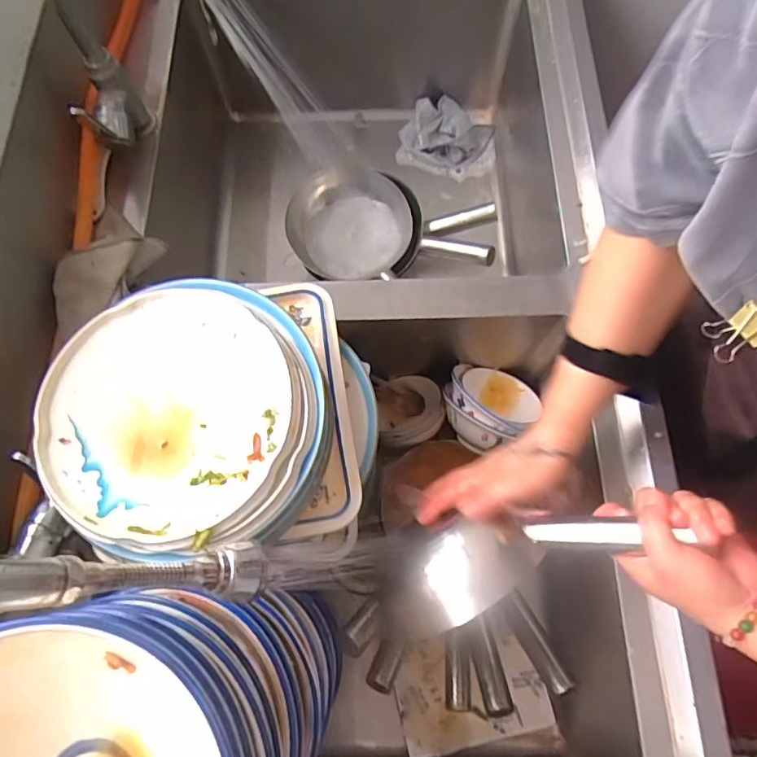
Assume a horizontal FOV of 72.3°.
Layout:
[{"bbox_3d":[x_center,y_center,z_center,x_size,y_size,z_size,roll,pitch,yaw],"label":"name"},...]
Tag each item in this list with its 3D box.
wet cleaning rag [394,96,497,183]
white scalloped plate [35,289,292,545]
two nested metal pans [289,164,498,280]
[{"bbox_3d":[0.126,-0.427,0.924,0.167,0.065,0.121,14,73,6],"label":"wet cleaning rag"},{"bbox_3d":[-0.178,0.027,0.438,0.202,0.020,0.202,0,72,1],"label":"white scalloped plate"},{"bbox_3d":[0.016,-0.240,0.810,0.310,0.084,0.166,4,72,3],"label":"two nested metal pans"}]

